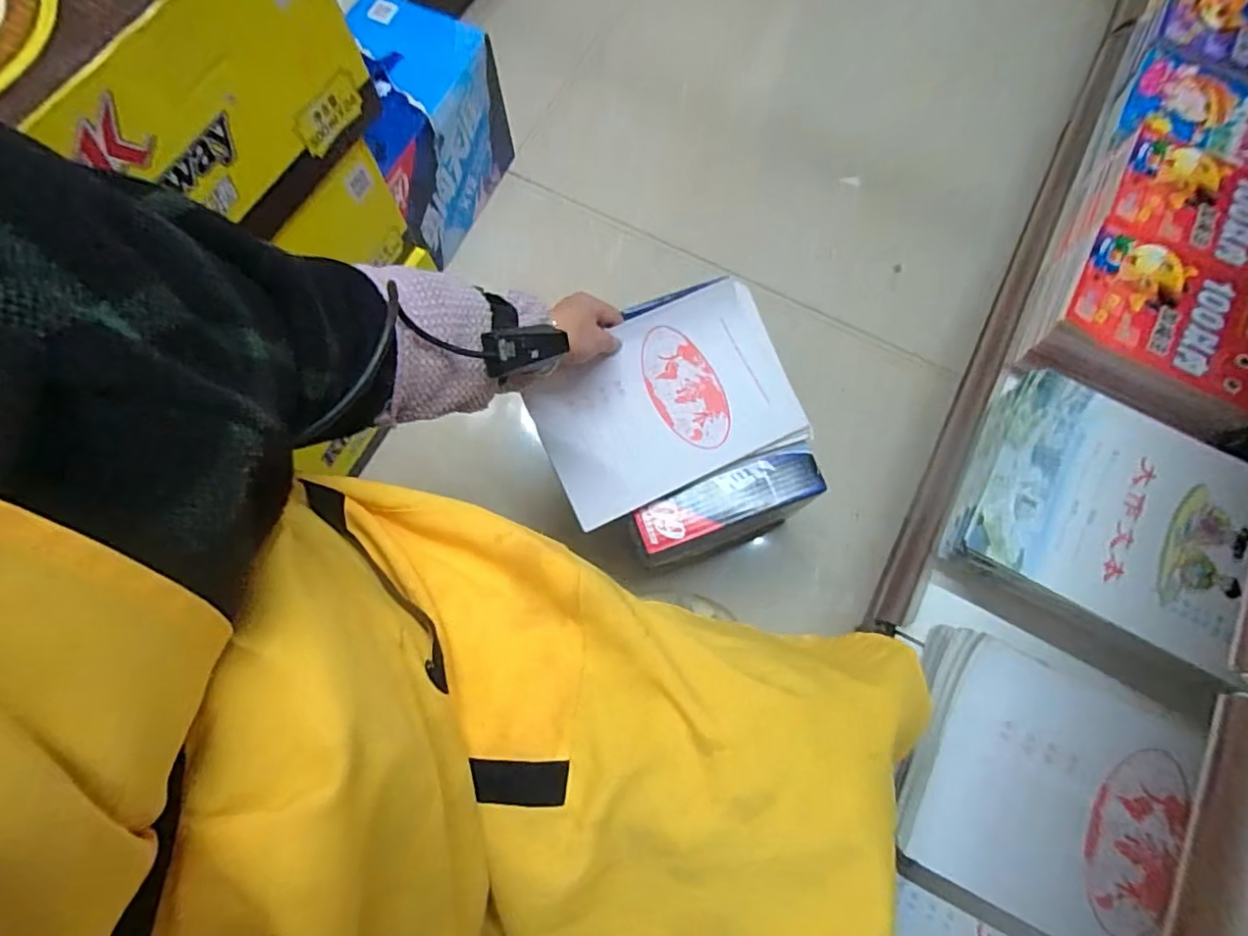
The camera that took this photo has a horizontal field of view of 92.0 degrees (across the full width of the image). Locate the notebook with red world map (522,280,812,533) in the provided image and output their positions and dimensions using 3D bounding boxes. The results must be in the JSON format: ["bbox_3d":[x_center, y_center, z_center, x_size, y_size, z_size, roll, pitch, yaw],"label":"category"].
[{"bbox_3d":[0.045,-0.070,0.638,0.267,0.012,0.185,-22,83,-8],"label":"notebook with red world map"}]

